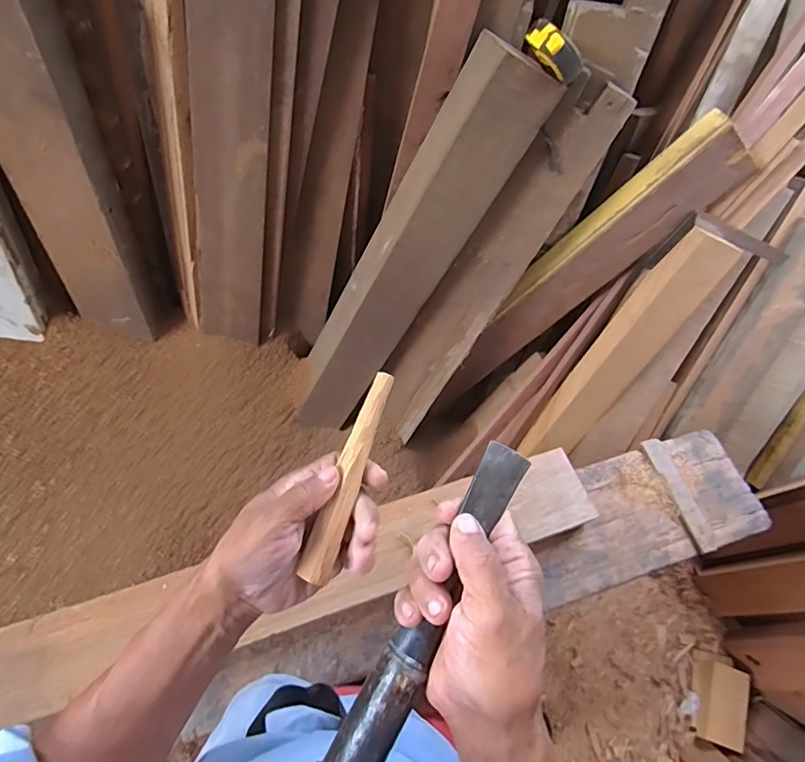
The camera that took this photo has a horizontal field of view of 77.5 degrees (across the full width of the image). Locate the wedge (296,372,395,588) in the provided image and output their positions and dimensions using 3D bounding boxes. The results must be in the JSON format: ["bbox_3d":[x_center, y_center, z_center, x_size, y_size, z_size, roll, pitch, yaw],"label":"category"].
[{"bbox_3d":[-0.040,0.068,0.380,0.019,0.009,0.159,18,77,6],"label":"wedge"}]

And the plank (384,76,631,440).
[{"bbox_3d":[0.127,-0.162,0.936,0.129,0.749,0.026,23,37,-11],"label":"plank"}]

